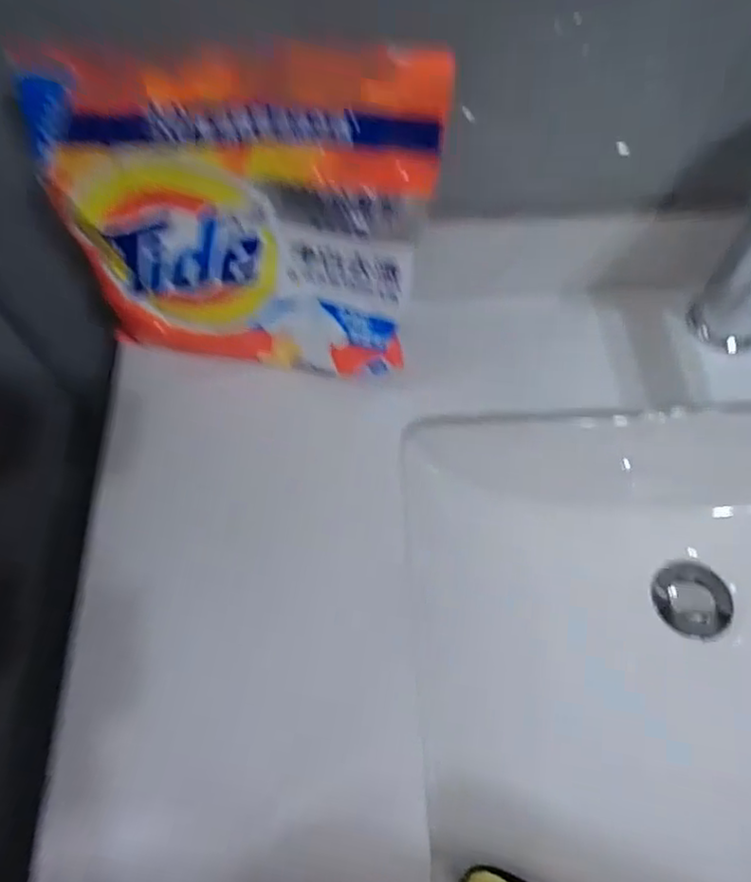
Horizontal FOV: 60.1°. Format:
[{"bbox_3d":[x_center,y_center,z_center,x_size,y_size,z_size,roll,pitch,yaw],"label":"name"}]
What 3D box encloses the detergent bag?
[{"bbox_3d":[-0.066,-0.105,0.346,0.188,0.175,0.051,3,62,2],"label":"detergent bag"}]

